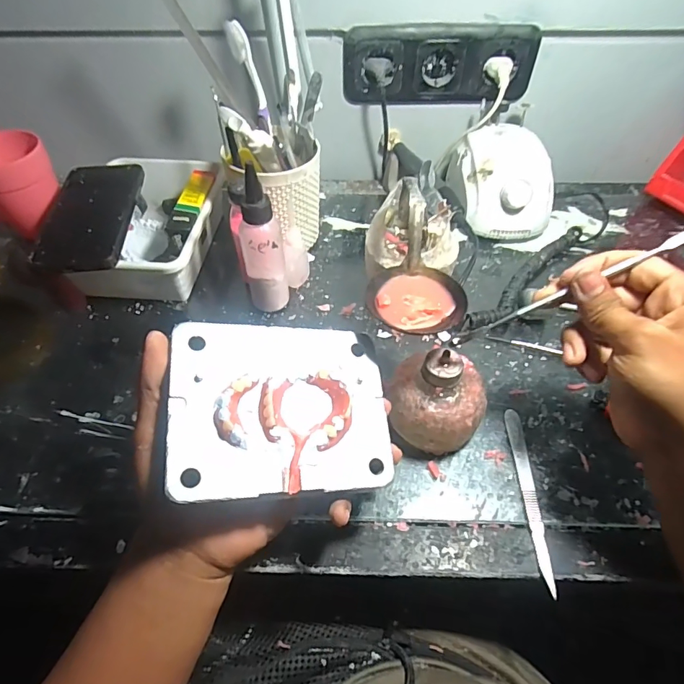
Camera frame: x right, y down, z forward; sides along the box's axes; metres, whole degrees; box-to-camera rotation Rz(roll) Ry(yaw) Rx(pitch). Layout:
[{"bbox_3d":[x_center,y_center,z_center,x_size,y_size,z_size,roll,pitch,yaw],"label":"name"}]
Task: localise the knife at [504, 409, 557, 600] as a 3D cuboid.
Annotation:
[{"bbox_3d":[0.140,0.112,0.337,0.013,0.005,0.136,2,52,2],"label":"knife"}]

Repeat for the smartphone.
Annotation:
[{"bbox_3d":[-0.250,-0.131,0.448,0.082,0.009,0.168,-8,53,-6],"label":"smartphone"}]

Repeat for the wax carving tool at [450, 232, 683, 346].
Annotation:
[{"bbox_3d":[0.150,-0.035,0.291,0.169,0.010,0.010,-26,53,12],"label":"wax carving tool"}]

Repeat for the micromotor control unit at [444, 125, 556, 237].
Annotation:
[{"bbox_3d":[0.186,-0.192,0.537,0.114,0.075,0.135,2,52,2],"label":"micromotor control unit"}]

